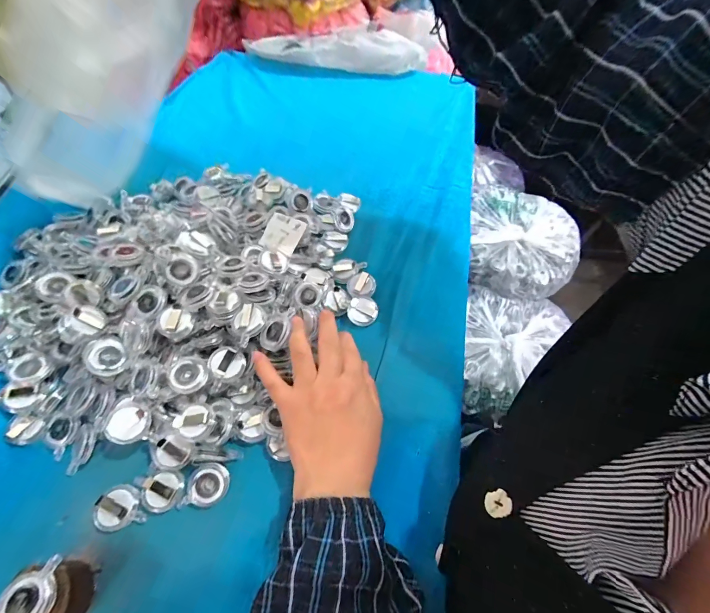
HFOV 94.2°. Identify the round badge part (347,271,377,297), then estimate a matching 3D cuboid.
[{"bbox_3d":[0.008,-0.024,0.366,0.029,0.010,0.033,21,61,10],"label":"round badge part"}]

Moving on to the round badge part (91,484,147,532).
[{"bbox_3d":[-0.191,0.161,0.265,0.032,0.008,0.032,1,59,-1],"label":"round badge part"}]

